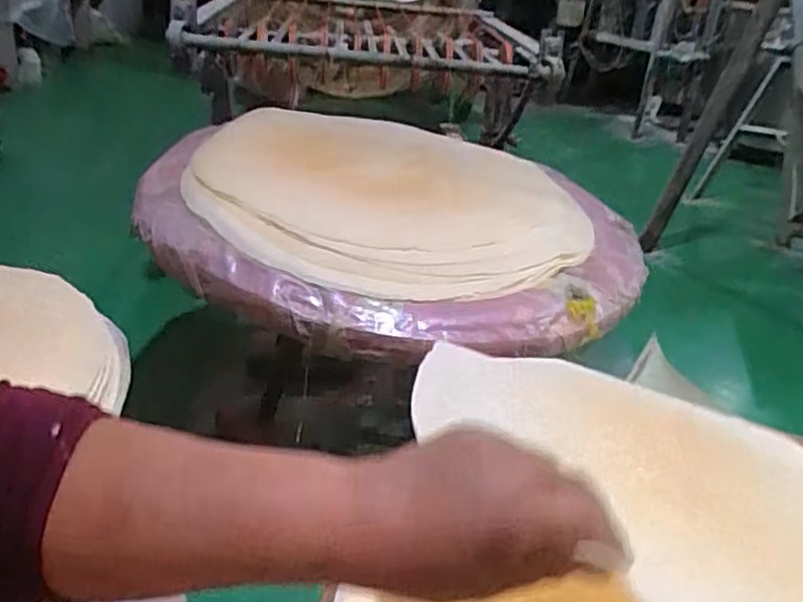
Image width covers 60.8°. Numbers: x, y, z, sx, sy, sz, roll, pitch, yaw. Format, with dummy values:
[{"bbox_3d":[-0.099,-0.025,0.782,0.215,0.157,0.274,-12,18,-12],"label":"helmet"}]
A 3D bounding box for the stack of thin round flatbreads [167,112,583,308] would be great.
[{"bbox_3d":[-0.019,-0.189,1.147,0.632,0.099,0.624,11,28,11],"label":"stack of thin round flatbreads"}]

